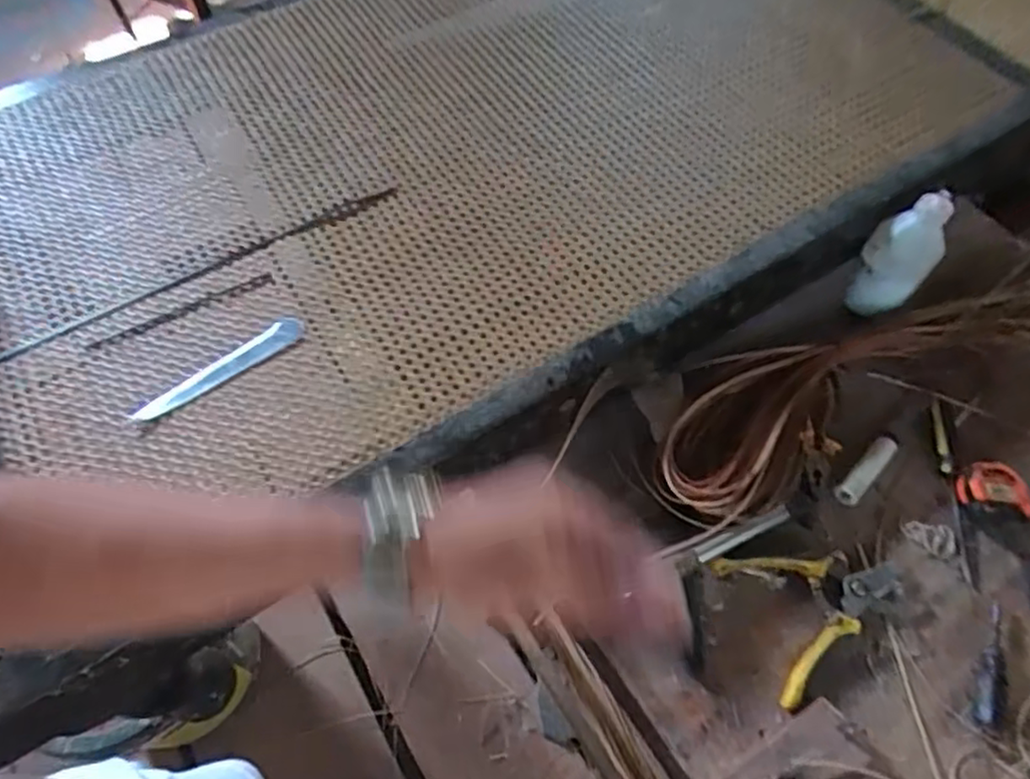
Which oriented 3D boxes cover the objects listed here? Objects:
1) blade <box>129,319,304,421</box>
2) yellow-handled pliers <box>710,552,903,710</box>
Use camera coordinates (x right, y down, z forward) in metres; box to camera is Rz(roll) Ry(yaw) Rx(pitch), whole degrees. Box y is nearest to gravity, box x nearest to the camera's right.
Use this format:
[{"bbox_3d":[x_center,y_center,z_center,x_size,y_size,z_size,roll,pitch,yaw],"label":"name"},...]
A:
[{"bbox_3d":[-0.288,-0.019,0.647,0.173,0.005,0.030,-35,66,-18],"label":"blade"},{"bbox_3d":[0.294,0.200,0.630,0.168,0.017,0.131,-18,61,-15],"label":"yellow-handled pliers"}]

